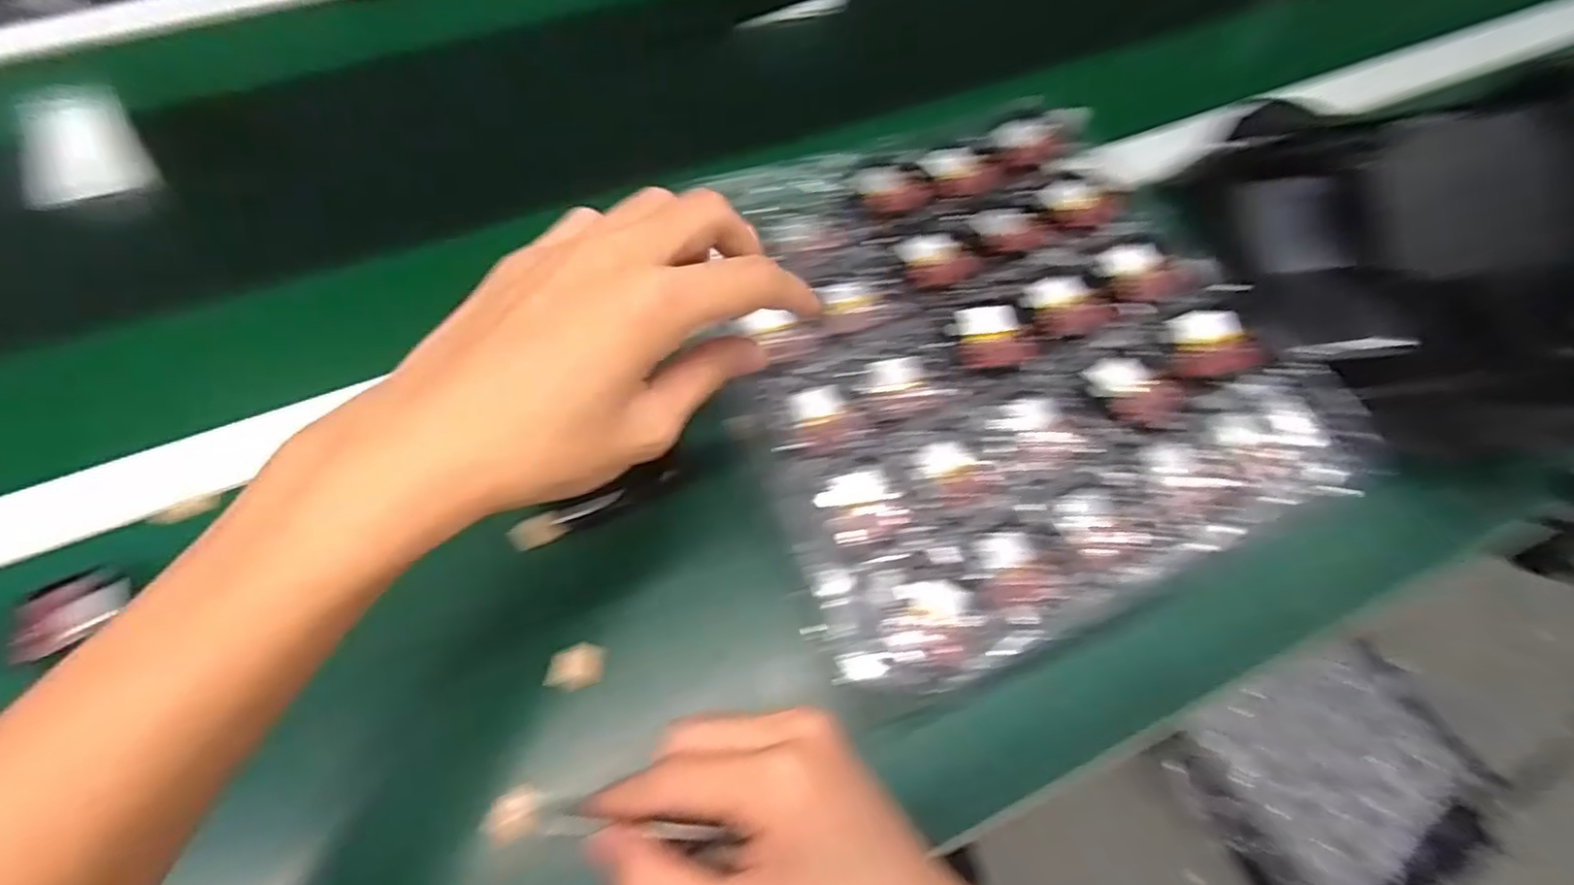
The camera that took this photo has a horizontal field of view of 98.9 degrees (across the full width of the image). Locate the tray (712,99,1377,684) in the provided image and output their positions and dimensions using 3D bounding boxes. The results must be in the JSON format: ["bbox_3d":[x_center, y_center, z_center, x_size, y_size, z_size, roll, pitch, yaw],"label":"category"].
[{"bbox_3d":[0.105,-0.056,0.355,0.266,0.038,0.290,-20,66,-7],"label":"tray"}]

